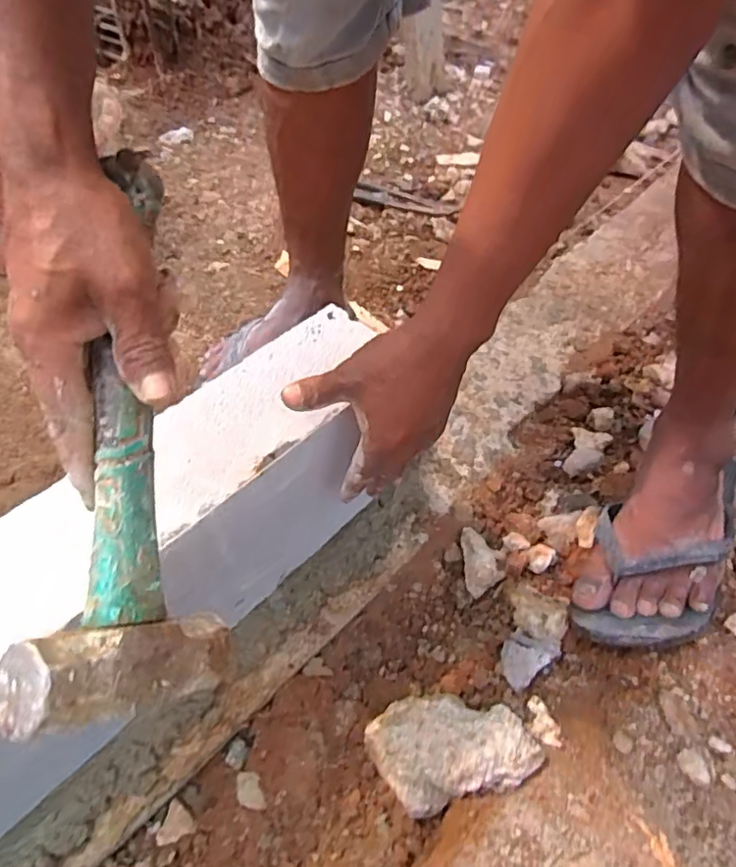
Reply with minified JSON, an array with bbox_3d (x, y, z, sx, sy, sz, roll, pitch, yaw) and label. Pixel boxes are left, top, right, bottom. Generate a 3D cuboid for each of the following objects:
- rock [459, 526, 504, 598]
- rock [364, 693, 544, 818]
[{"bbox_3d":[0.115,0.127,0.590,0.036,0.028,0.069,-1,52,-2],"label":"rock"},{"bbox_3d":[0.061,0.239,0.453,0.111,0.082,0.087,-18,55,-15],"label":"rock"}]

